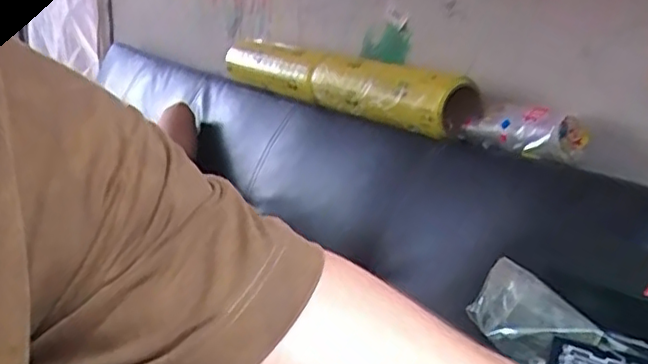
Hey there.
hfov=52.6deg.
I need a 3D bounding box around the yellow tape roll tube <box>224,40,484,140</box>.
[{"bbox_3d":[0.002,-0.189,1.201,0.087,0.087,0.723,-9,21,-31],"label":"yellow tape roll tube"}]

